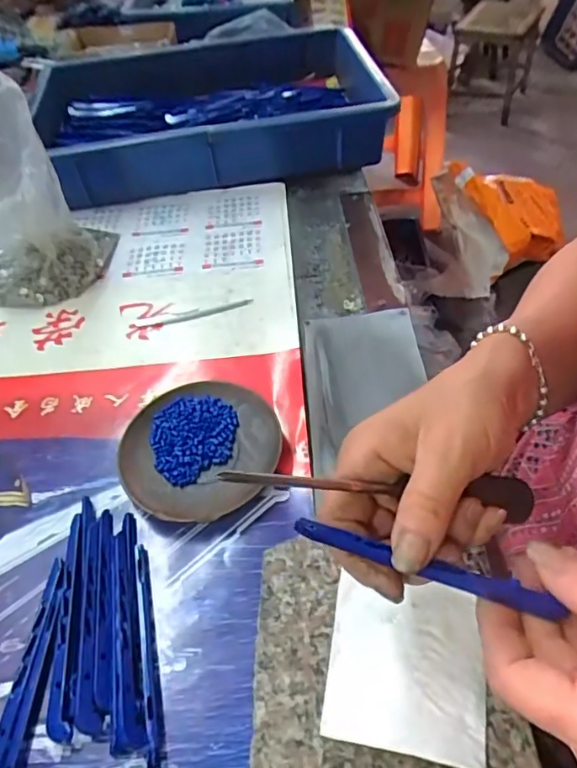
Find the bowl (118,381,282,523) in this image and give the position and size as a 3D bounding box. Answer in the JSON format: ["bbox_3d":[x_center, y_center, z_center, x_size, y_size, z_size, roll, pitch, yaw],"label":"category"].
[{"bbox_3d":[-0.063,0.049,0.390,0.111,0.017,0.111,-3,49,3],"label":"bowl"}]

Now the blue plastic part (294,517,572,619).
[{"bbox_3d":[0.058,0.078,0.232,0.113,0.005,0.009,16,52,5],"label":"blue plastic part"}]

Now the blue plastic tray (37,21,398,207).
[{"bbox_3d":[-0.097,-0.363,0.698,0.421,0.076,0.318,-9,49,-2],"label":"blue plastic tray"}]

